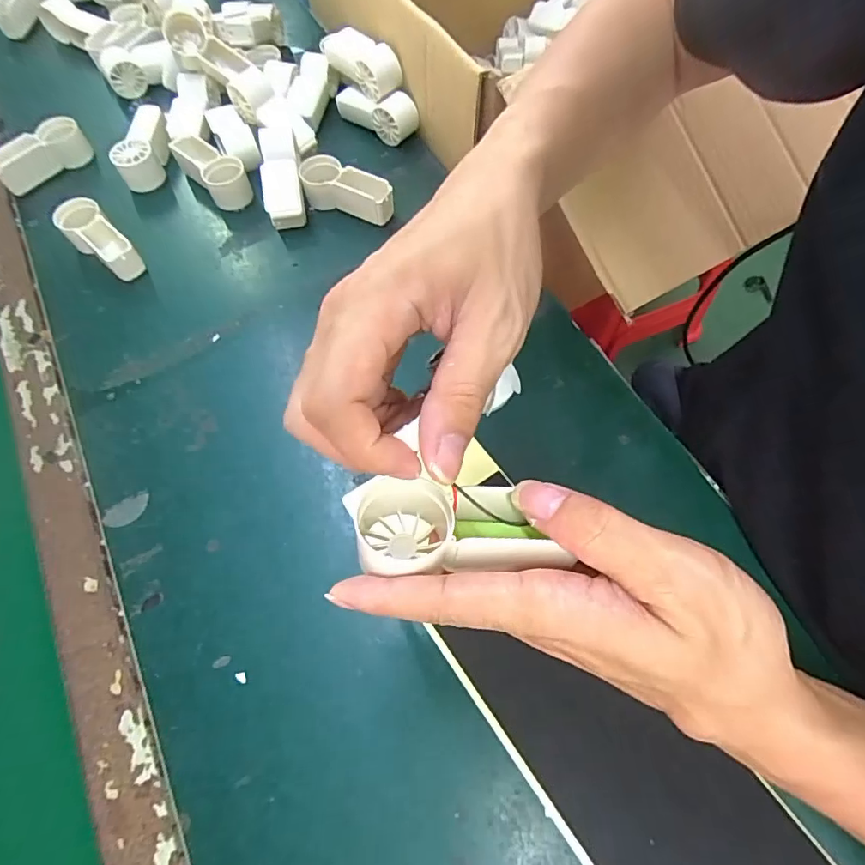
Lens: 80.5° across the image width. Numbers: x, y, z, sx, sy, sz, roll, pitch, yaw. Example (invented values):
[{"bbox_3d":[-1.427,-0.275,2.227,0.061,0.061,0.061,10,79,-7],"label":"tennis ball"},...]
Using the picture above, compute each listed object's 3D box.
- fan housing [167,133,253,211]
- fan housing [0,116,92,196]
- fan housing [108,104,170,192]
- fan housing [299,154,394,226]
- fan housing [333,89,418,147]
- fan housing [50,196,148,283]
[{"bbox_3d":[-0.216,-0.258,0.503,0.042,0.035,0.094,-37,69,-14],"label":"fan housing"},{"bbox_3d":[-0.398,-0.282,0.518,0.091,0.032,0.041,-42,70,-16],"label":"fan housing"},{"bbox_3d":[-0.288,-0.287,0.513,0.037,0.034,0.089,4,78,4],"label":"fan housing"},{"bbox_3d":[-0.081,-0.226,0.480,0.091,0.035,0.038,32,70,16],"label":"fan housing"},{"bbox_3d":[-0.058,-0.331,0.522,0.094,0.044,0.027,37,71,18],"label":"fan housing"},{"bbox_3d":[-0.301,-0.173,0.463,0.040,0.035,0.091,-39,69,-15],"label":"fan housing"}]

